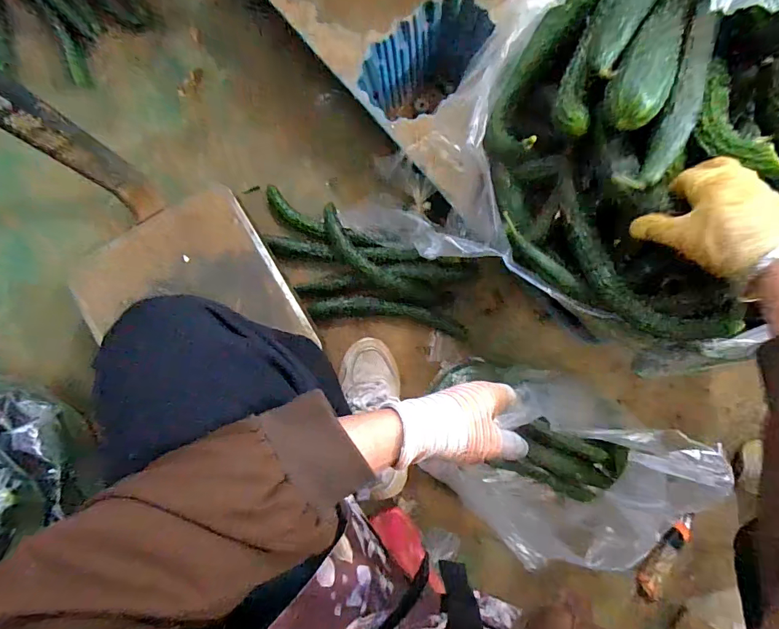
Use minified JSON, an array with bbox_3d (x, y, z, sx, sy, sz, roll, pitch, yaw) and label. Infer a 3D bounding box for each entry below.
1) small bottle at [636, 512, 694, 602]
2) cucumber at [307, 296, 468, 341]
[{"bbox_3d":[0.457,0.398,0.706,0.037,0.025,0.156,29,85,2],"label":"small bottle"},{"bbox_3d":[0.002,0.002,0.733,0.270,0.037,0.049,9,85,0],"label":"cucumber"}]

